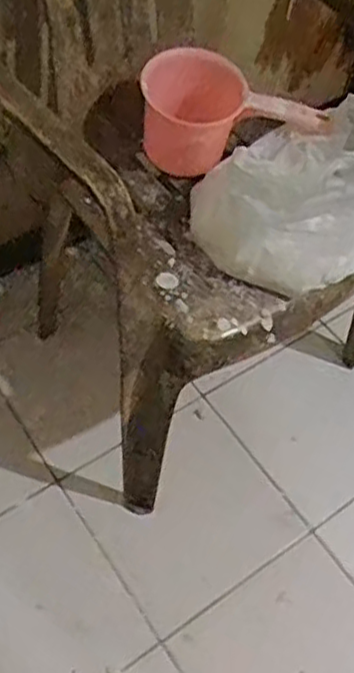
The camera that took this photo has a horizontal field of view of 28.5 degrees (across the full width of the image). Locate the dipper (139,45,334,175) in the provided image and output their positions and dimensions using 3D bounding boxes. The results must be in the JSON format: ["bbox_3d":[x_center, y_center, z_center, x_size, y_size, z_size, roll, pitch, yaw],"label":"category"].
[{"bbox_3d":[0.071,-0.286,0.938,0.244,0.128,0.105,23,61,17],"label":"dipper"}]

